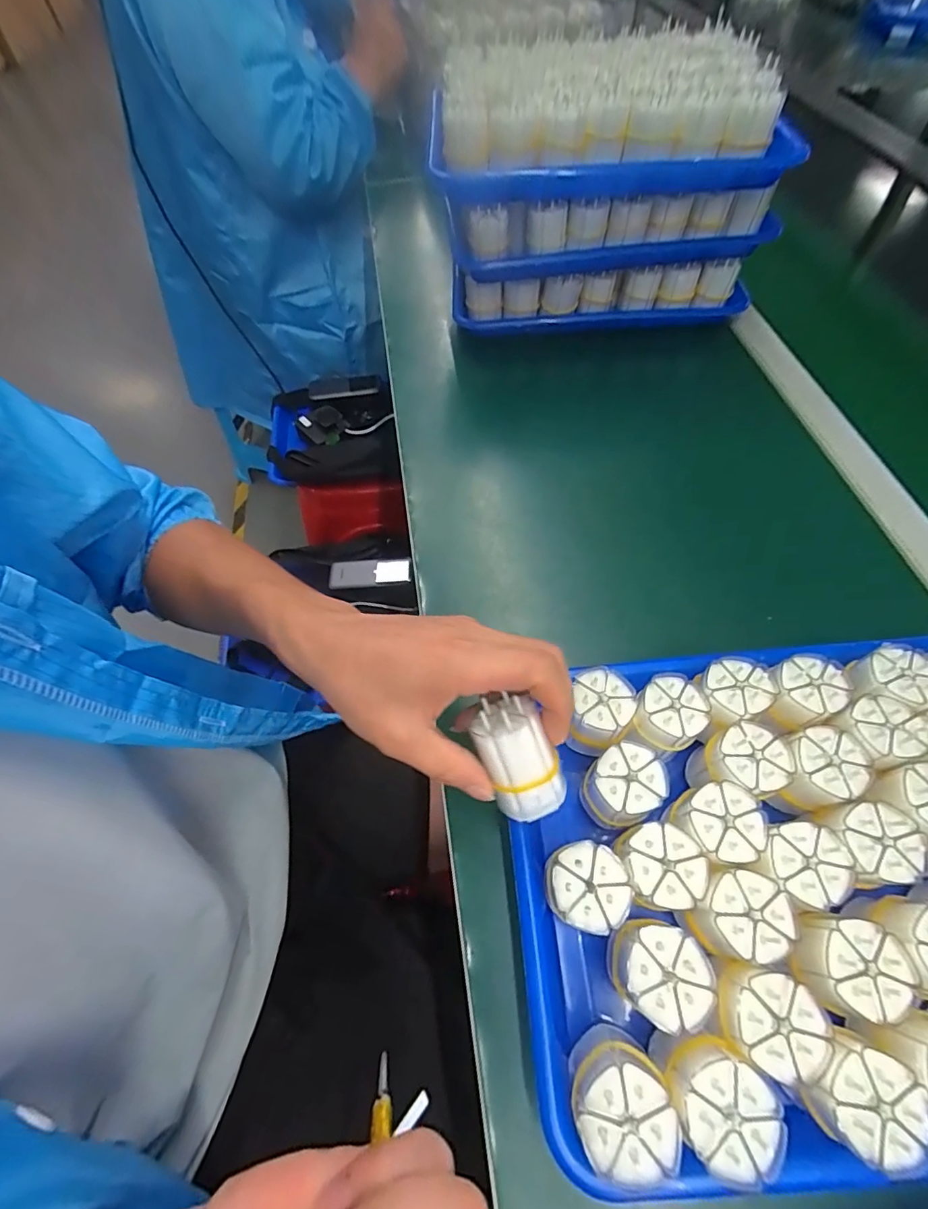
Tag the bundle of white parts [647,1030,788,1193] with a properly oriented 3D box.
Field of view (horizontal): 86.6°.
[{"bbox_3d":[0.109,0.218,0.218,0.039,0.046,0.041,0,60,0],"label":"bundle of white parts"}]

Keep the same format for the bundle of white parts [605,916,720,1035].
[{"bbox_3d":[0.095,0.180,0.243,0.037,0.047,0.039,0,60,0],"label":"bundle of white parts"}]

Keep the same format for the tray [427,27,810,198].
[{"bbox_3d":[0.129,-0.476,0.471,0.293,0.059,0.235,-7,61,-1],"label":"tray"}]

